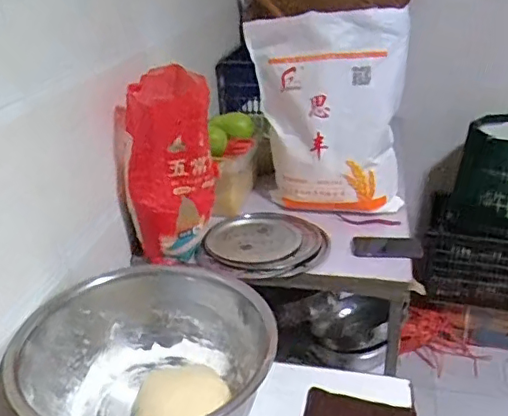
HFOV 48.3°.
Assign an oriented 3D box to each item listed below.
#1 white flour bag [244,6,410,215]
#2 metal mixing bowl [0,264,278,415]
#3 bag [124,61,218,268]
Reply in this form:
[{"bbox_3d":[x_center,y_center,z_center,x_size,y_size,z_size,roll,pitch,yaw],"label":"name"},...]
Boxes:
[{"bbox_3d":[0.179,-0.227,1.392,0.373,0.461,0.190,-1,27,2],"label":"white flour bag"},{"bbox_3d":[-0.158,0.259,0.888,0.378,0.161,0.352,-2,27,1],"label":"metal mixing bowl"},{"bbox_3d":[-0.188,-0.094,1.248,0.196,0.366,0.177,-6,27,-8],"label":"bag"}]

